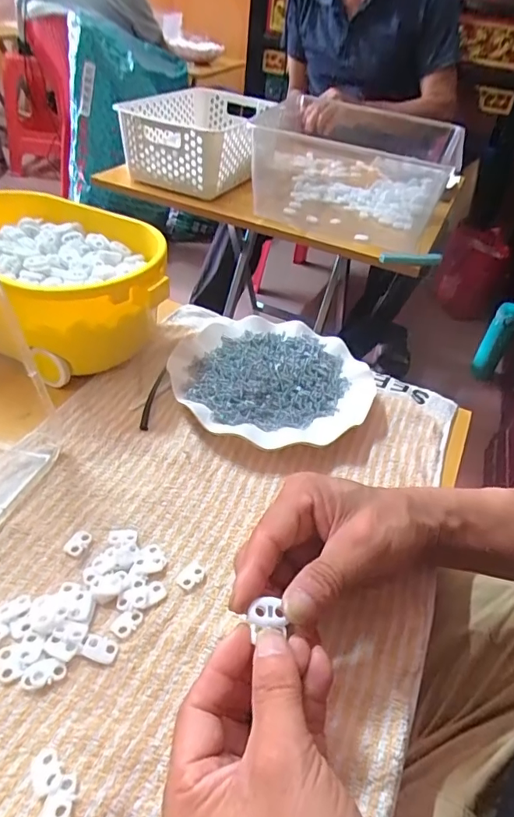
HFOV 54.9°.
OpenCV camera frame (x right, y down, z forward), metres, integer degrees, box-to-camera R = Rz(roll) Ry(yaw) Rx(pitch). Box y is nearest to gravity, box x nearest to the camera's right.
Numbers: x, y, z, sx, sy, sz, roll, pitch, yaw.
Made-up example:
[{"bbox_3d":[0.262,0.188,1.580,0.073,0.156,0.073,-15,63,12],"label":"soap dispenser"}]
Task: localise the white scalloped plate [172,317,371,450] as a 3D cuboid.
[{"bbox_3d":[0.016,-0.031,0.483,0.185,0.025,0.185,4,41,-3],"label":"white scalloped plate"}]

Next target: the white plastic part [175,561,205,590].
[{"bbox_3d":[-0.043,0.109,0.324,0.014,0.004,0.020,28,45,23],"label":"white plastic part"}]

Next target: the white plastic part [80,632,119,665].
[{"bbox_3d":[-0.090,0.137,0.284,0.020,0.004,0.013,15,41,10],"label":"white plastic part"}]

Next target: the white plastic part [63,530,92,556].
[{"bbox_3d":[-0.121,0.090,0.333,0.014,0.004,0.018,20,43,16],"label":"white plastic part"}]

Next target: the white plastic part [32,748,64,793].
[{"bbox_3d":[-0.102,0.176,0.240,0.013,0.004,0.019,-24,49,-30],"label":"white plastic part"}]

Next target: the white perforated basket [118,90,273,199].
[{"bbox_3d":[-0.101,-0.509,0.935,0.215,0.109,0.319,15,42,8],"label":"white perforated basket"}]

